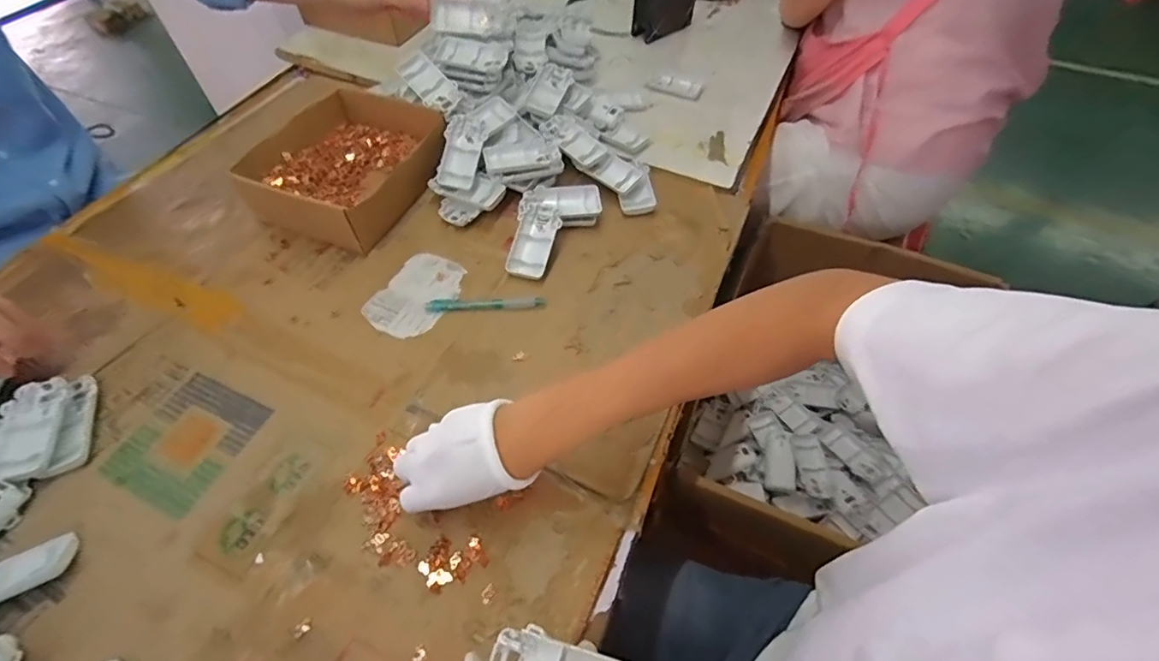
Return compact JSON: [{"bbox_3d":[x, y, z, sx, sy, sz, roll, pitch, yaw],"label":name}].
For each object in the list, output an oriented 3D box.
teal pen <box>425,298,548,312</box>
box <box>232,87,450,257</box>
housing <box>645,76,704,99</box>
[{"bbox_3d":[-0.103,-0.028,0.578,0.130,0.007,0.015,-2,54,-3],"label":"teal pen"},{"bbox_3d":[-0.294,-0.212,0.675,0.194,0.069,0.216,19,56,12],"label":"box"},{"bbox_3d":[0.157,-0.400,0.852,0.089,0.005,0.044,20,56,12],"label":"housing"}]

